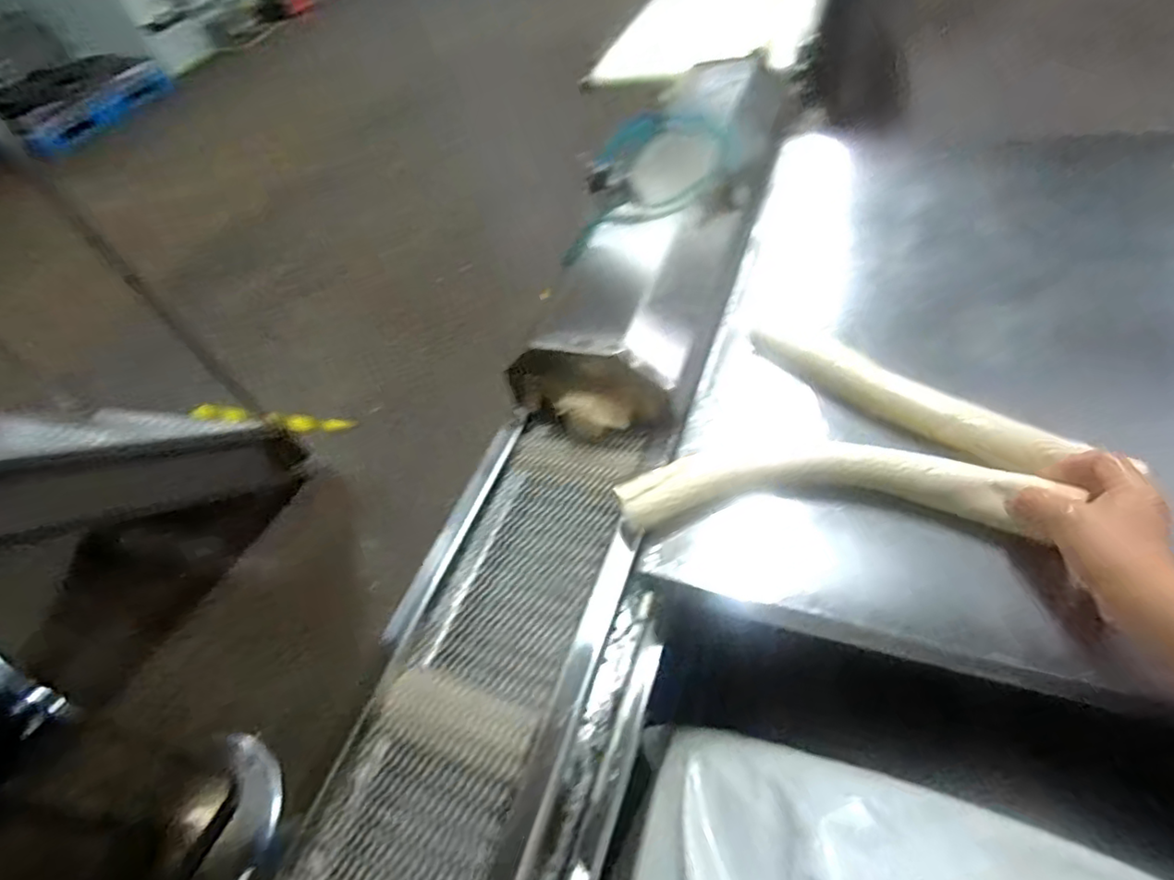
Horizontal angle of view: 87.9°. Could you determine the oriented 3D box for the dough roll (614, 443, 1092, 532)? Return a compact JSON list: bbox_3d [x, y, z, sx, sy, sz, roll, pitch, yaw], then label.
[{"bbox_3d":[0.203,0.036,0.555,0.333,0.032,0.088,-2,49,15],"label":"dough roll"}]

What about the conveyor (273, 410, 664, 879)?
[{"bbox_3d":[-0.099,0.294,0.554,0.242,0.170,0.698,10,51,15],"label":"conveyor"}]

